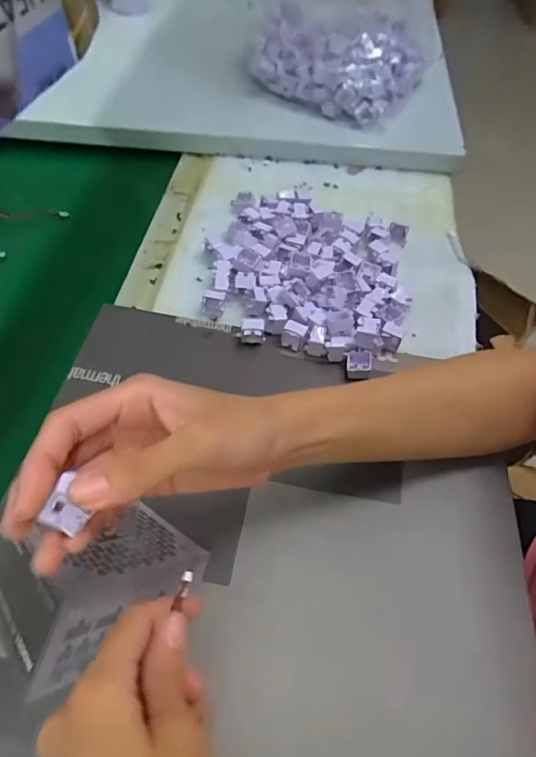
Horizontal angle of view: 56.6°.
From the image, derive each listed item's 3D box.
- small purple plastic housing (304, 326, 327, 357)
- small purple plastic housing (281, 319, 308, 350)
[{"bbox_3d":[0.043,-0.033,0.439,0.018,0.022,0.019,11,54,6],"label":"small purple plastic housing"},{"bbox_3d":[0.023,-0.038,0.442,0.020,0.022,0.015,14,55,7],"label":"small purple plastic housing"}]

